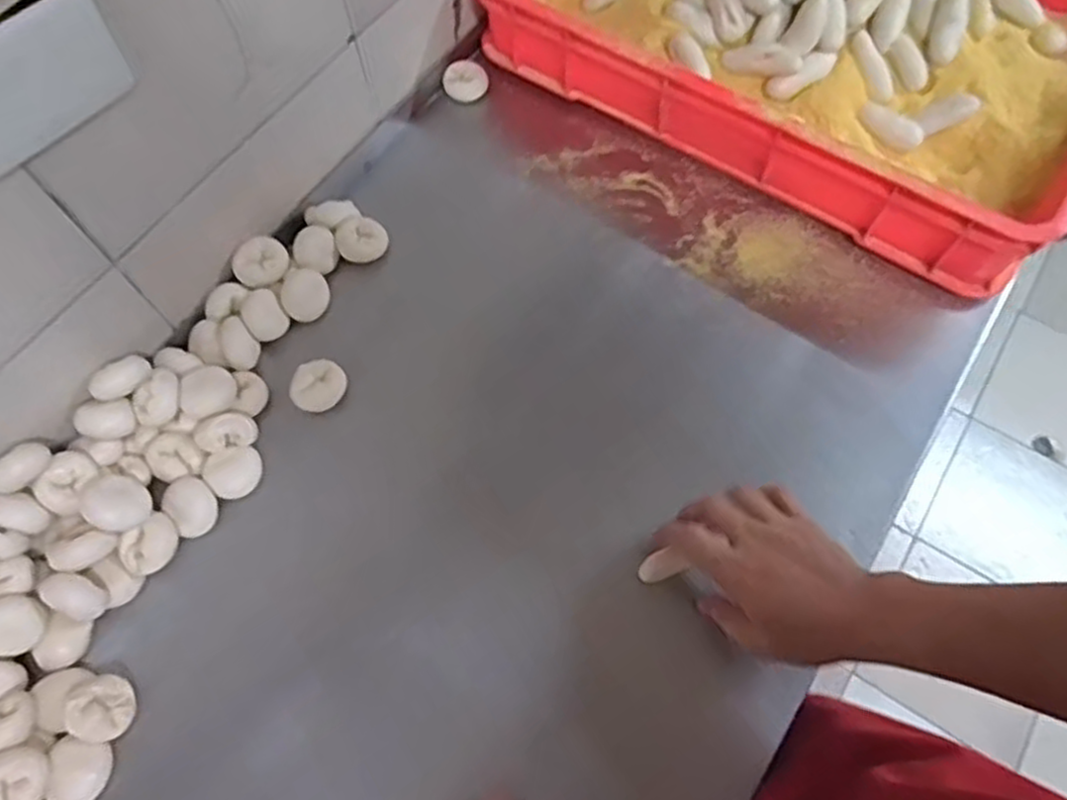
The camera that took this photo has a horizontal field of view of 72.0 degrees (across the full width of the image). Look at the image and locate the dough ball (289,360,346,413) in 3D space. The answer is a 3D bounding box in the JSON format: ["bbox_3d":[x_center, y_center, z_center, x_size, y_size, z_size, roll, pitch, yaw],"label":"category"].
[{"bbox_3d":[-0.192,-0.013,0.656,0.040,0.022,0.048,38,72,17],"label":"dough ball"}]

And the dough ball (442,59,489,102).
[{"bbox_3d":[-0.075,-0.353,0.805,0.048,0.024,0.044,-1,65,1],"label":"dough ball"}]

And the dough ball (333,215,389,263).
[{"bbox_3d":[-0.167,-0.155,0.716,0.048,0.025,0.048,-1,65,1],"label":"dough ball"}]

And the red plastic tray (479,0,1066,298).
[{"bbox_3d":[0.295,-0.416,0.782,0.605,0.103,0.431,32,70,15],"label":"red plastic tray"}]

